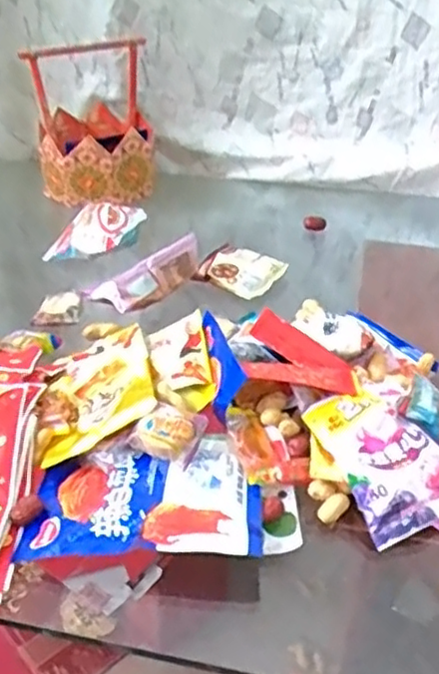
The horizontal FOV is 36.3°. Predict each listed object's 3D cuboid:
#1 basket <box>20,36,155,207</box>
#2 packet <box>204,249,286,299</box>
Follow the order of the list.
[{"bbox_3d":[-0.187,-0.324,1.000,0.164,0.207,0.177,-3,34,-5],"label":"basket"},{"bbox_3d":[0.029,-0.077,0.803,0.082,0.018,0.083,18,38,24],"label":"packet"}]

